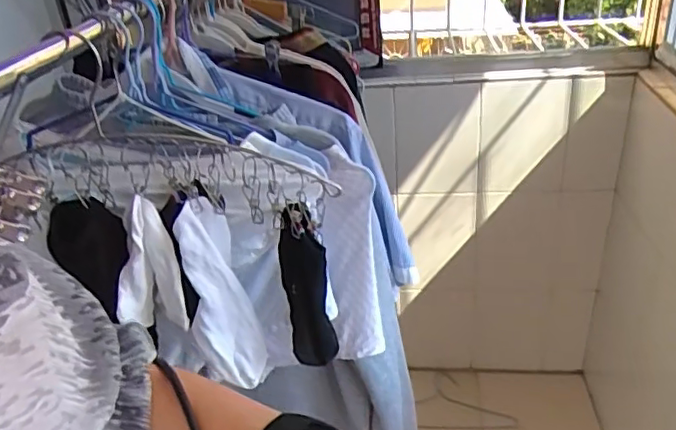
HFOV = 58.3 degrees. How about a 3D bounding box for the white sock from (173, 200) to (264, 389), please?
[{"bbox_3d":[-0.126,0.095,0.651,0.070,0.226,0.022,-23,34,-28],"label":"white sock"}]

